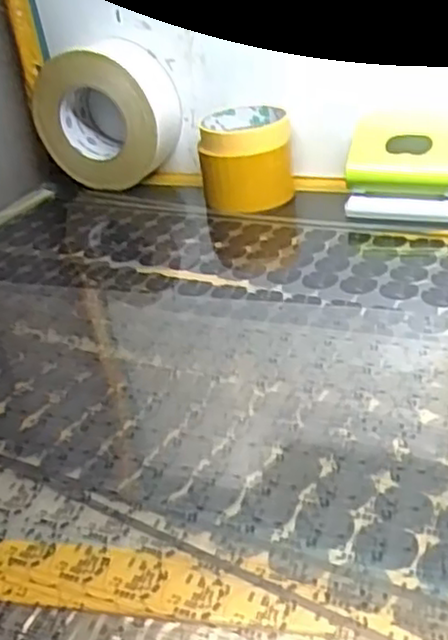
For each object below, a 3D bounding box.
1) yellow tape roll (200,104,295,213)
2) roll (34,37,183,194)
[{"bbox_3d":[0.021,-0.154,0.673,0.081,0.066,0.089,-7,31,2],"label":"yellow tape roll"},{"bbox_3d":[-0.117,-0.210,0.737,0.136,0.132,0.074,8,35,24],"label":"roll"}]

